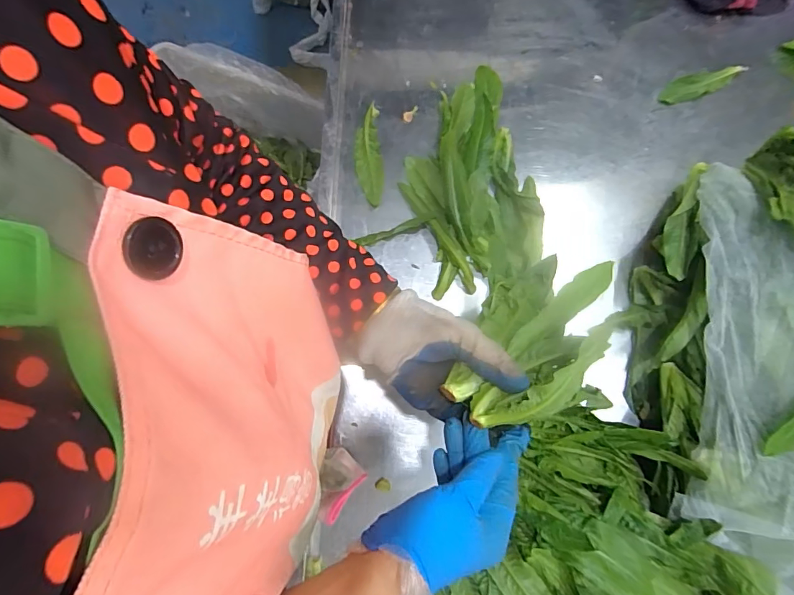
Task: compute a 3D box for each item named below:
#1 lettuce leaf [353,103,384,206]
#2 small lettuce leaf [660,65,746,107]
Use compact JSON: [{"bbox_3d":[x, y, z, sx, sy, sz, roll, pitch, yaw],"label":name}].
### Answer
[{"bbox_3d":[-0.038,-0.187,0.579,0.037,0.016,0.136,-5,77,-1],"label":"lettuce leaf"},{"bbox_3d":[0.415,-0.292,0.600,0.119,0.012,0.033,-20,78,-4],"label":"small lettuce leaf"}]

